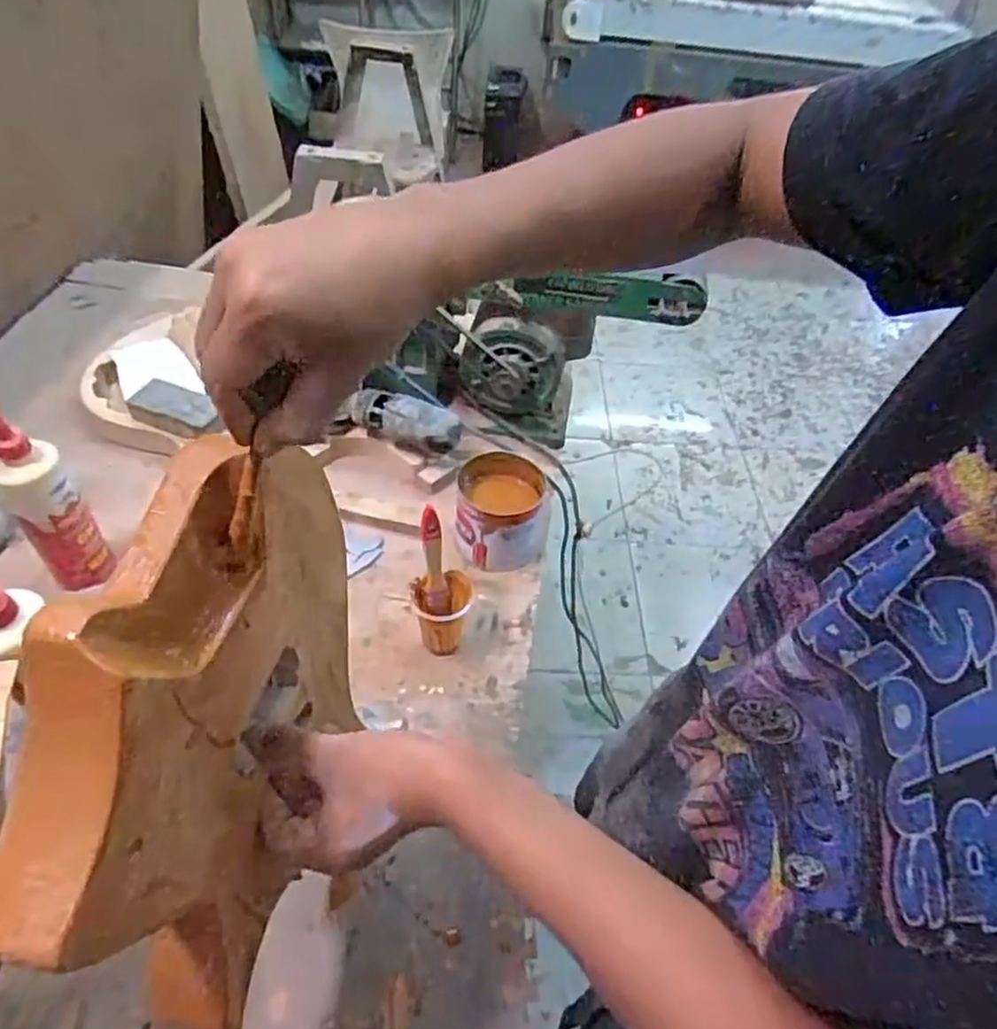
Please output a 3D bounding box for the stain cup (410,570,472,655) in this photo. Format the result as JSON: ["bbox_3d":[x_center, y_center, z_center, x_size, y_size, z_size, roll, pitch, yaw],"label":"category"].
[{"bbox_3d":[-0.063,0.114,0.776,0.061,0.092,0.060,3,47,-3],"label":"stain cup"}]

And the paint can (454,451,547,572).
[{"bbox_3d":[0.004,-0.002,0.884,0.112,0.100,0.116,3,47,-3],"label":"paint can"}]

